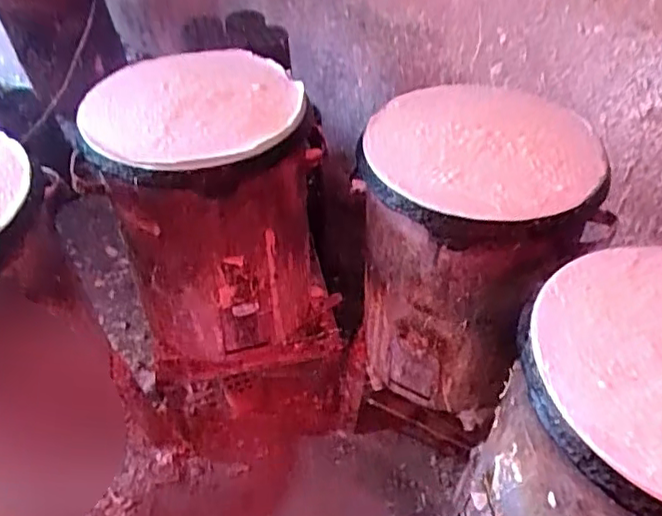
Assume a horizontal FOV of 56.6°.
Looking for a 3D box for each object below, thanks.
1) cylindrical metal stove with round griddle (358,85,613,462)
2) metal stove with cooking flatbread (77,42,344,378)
[{"bbox_3d":[0.245,-0.007,1.177,0.345,0.513,0.376,-9,46,-9],"label":"cylindrical metal stove with round griddle"},{"bbox_3d":[-0.199,-0.058,1.209,0.395,0.589,0.331,-9,46,-9],"label":"metal stove with cooking flatbread"}]

